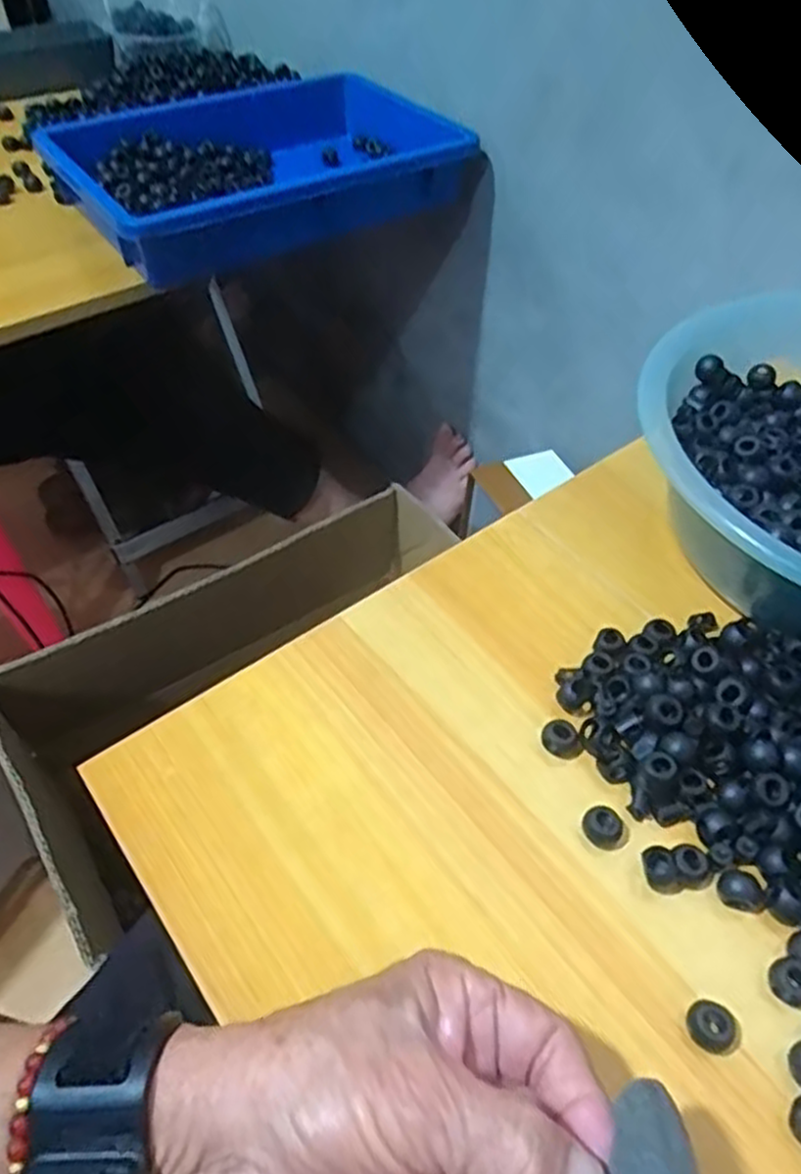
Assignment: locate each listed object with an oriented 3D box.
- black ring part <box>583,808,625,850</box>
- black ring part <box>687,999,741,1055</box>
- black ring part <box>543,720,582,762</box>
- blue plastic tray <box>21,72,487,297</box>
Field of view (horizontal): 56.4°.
[{"bbox_3d":[0.095,0.112,0.349,0.019,0.013,0.016,25,54,19],"label":"black ring part"},{"bbox_3d":[0.124,0.174,0.296,0.015,0.012,0.020,-34,59,-26],"label":"black ring part"},{"bbox_3d":[0.081,0.078,0.377,0.017,0.014,0.016,-18,53,-16],"label":"black ring part"},{"bbox_3d":[-0.121,-0.406,0.733,0.370,0.075,0.237,-25,55,-21],"label":"blue plastic tray"}]

